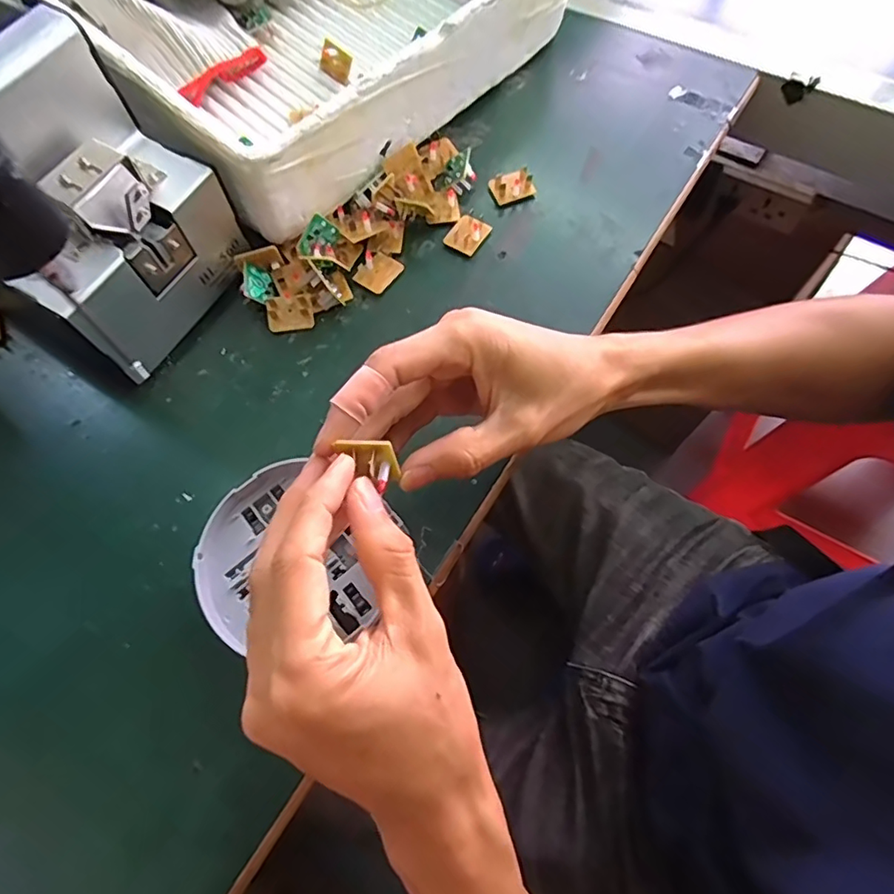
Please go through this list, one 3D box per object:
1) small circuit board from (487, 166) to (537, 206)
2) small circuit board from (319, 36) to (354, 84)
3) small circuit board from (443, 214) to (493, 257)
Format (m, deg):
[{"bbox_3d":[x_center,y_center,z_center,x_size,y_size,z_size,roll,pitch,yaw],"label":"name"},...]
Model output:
[{"bbox_3d":[0.049,-0.196,0.409,0.030,0.012,0.020,-16,67,-5],"label":"small circuit board"},{"bbox_3d":[-0.086,-0.296,0.422,0.029,0.022,0.005,39,40,8],"label":"small circuit board"},{"bbox_3d":[0.015,-0.154,0.396,0.024,0.005,0.030,34,82,6],"label":"small circuit board"}]

